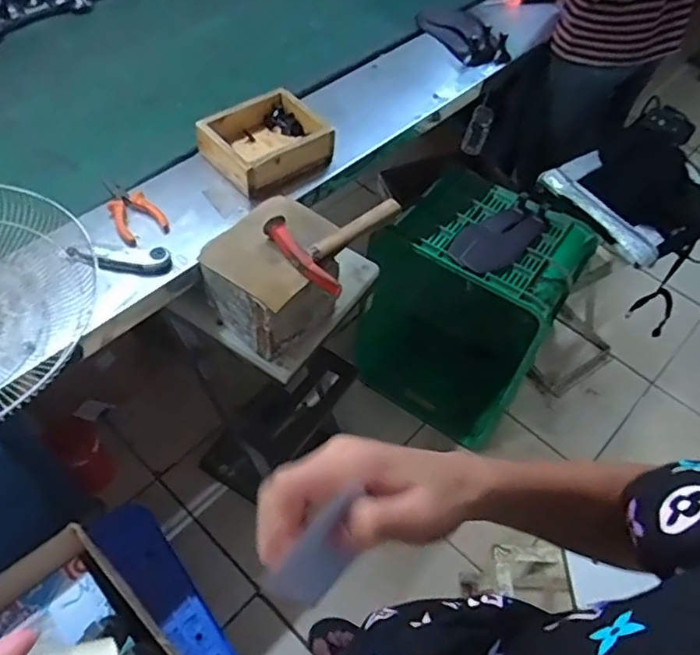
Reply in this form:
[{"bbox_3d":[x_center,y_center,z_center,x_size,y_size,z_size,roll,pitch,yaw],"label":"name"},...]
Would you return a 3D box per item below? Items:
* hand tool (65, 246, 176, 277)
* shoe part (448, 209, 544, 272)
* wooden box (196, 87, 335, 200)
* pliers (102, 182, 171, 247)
[{"bbox_3d":[-0.331,-0.097,0.872,0.141,0.031,0.038,-1,54,-6],"label":"hand tool"},{"bbox_3d":[0.313,-0.189,1.297,0.118,0.018,0.231,38,60,21],"label":"shoe part"},{"bbox_3d":[-0.135,-0.312,1.021,0.200,0.072,0.157,-31,62,-24],"label":"wooden box"},{"bbox_3d":[-0.332,-0.182,0.932,0.072,0.023,0.122,-25,59,-21],"label":"pliers"}]

